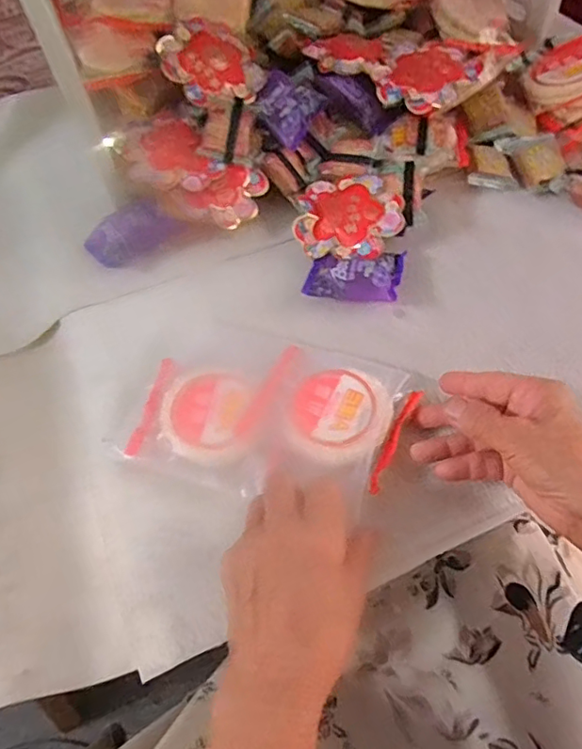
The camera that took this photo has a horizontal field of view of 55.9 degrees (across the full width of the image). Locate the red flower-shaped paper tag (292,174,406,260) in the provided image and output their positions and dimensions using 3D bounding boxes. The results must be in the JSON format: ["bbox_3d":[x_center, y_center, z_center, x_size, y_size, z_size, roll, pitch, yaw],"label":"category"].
[{"bbox_3d":[0.054,-0.144,0.500,0.094,0.015,0.087,4,69,15],"label":"red flower-shaped paper tag"}]

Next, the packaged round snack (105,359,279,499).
[{"bbox_3d":[-0.066,0.035,0.415,0.124,0.023,0.092,19,60,13],"label":"packaged round snack"}]

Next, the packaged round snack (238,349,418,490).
[{"bbox_3d":[0.028,0.025,0.396,0.104,0.015,0.105,23,61,15],"label":"packaged round snack"}]

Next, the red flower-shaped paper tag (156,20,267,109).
[{"bbox_3d":[-0.077,-0.304,0.533,0.094,0.013,0.087,-21,86,-27],"label":"red flower-shaped paper tag"}]

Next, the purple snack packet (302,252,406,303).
[{"bbox_3d":[0.055,-0.083,0.474,0.081,0.018,0.050,4,57,4],"label":"purple snack packet"}]

